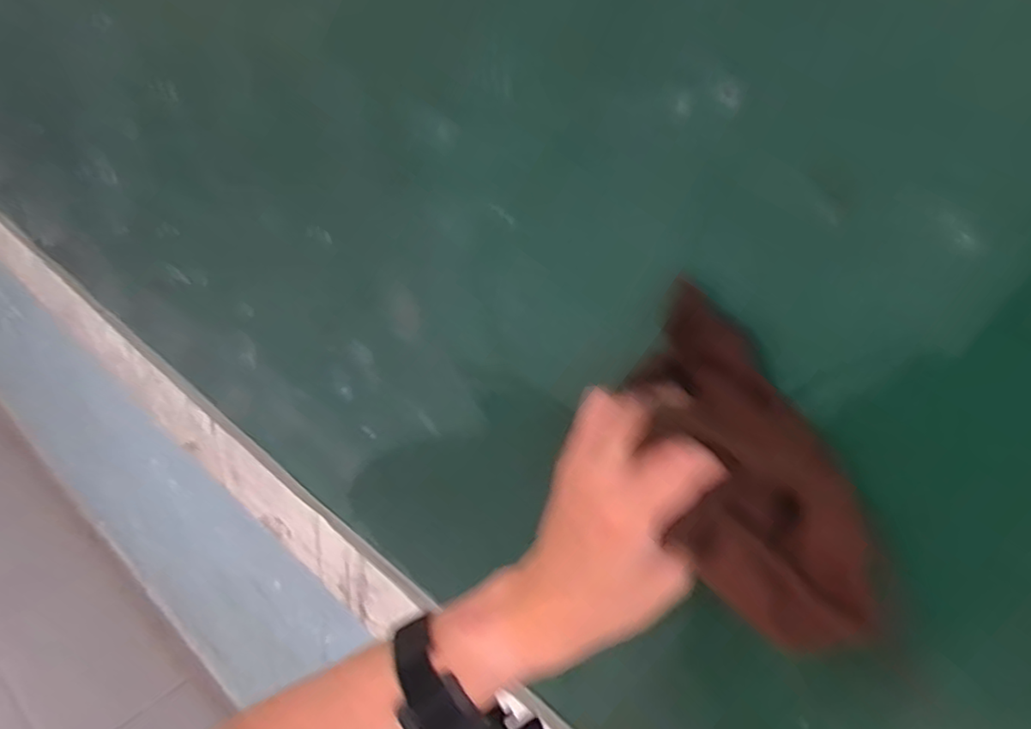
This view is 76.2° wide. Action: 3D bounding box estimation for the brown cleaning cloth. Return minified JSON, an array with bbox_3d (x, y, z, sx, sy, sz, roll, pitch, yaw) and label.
[{"bbox_3d":[0.108,0.052,0.304,0.058,0.056,0.175,-21,87,-36],"label":"brown cleaning cloth"}]

